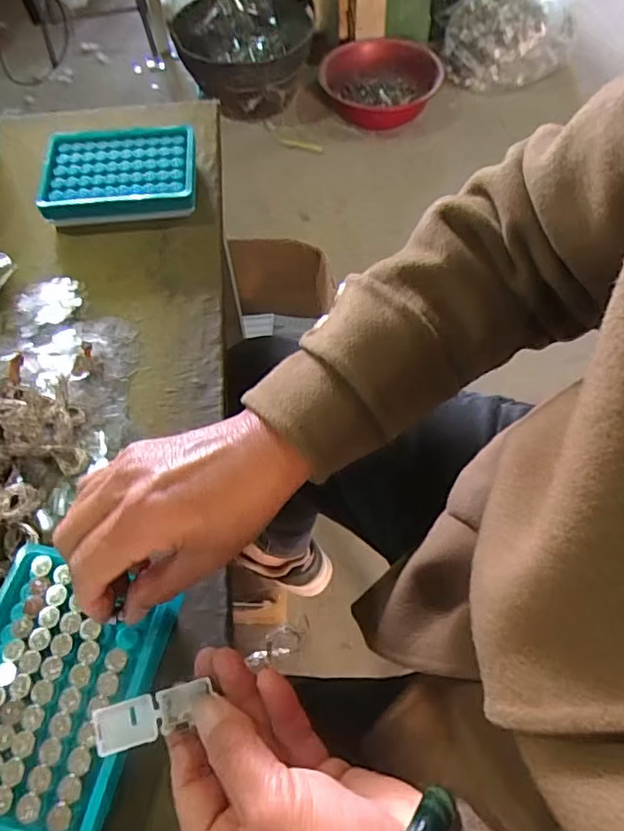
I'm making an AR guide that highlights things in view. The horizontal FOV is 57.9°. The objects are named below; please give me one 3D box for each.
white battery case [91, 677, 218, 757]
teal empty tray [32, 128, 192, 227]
[{"bbox_3d":[-0.073,0.136,0.257,0.053,0.004,0.020,-20,61,-8],"label":"white battery case"},{"bbox_3d":[-0.168,-0.214,0.499,0.128,0.030,0.085,-5,60,-2],"label":"teal empty tray"}]

